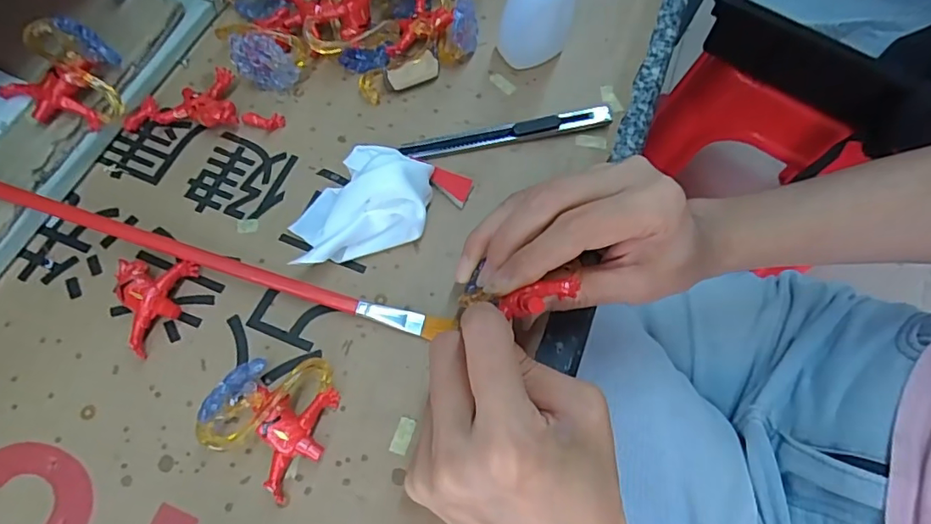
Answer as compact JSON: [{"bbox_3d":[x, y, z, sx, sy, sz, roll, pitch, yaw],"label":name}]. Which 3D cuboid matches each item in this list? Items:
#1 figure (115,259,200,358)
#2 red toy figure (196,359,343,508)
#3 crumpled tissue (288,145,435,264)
[{"bbox_3d":[-0.148,0.021,0.258,0.031,0.016,0.044,-6,67,-6],"label":"figure"},{"bbox_3d":[-0.081,0.065,0.234,0.046,0.030,0.054,34,69,11],"label":"red toy figure"},{"bbox_3d":[-0.053,-0.031,0.274,0.072,0.033,0.048,-18,69,-11],"label":"crumpled tissue"}]

